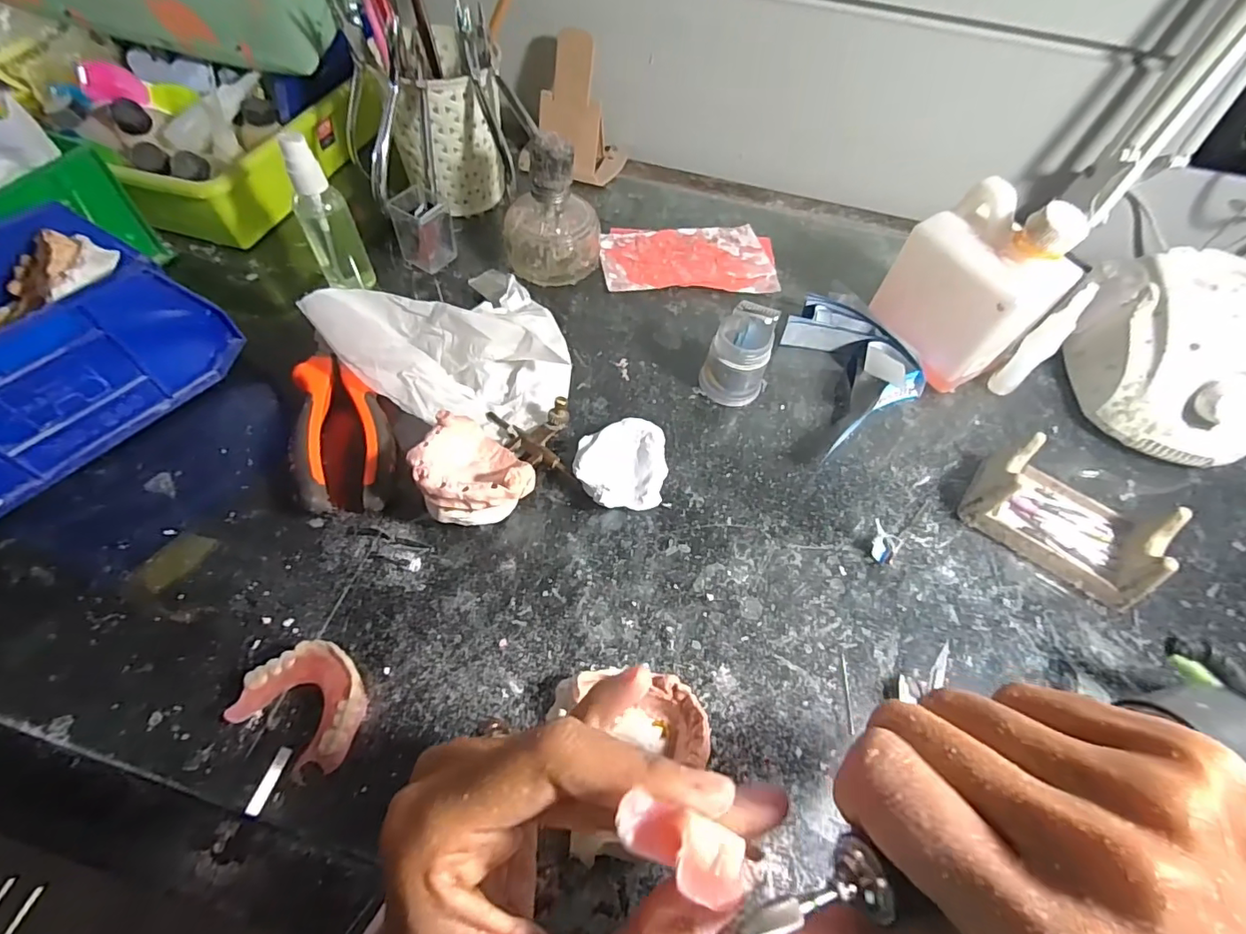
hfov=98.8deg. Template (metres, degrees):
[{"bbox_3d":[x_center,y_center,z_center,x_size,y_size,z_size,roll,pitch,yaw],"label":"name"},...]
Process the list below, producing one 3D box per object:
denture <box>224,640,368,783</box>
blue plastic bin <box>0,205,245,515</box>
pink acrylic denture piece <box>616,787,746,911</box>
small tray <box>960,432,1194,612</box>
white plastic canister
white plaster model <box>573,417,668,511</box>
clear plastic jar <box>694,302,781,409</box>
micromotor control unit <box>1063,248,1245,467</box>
[{"bbox_3d":[-0.148,0.112,0.253,0.059,0.019,0.047,30,60,14],"label":"denture"},{"bbox_3d":[-0.347,-0.071,0.317,0.105,0.087,0.166,34,61,16],"label":"blue plastic bin"},{"bbox_3d":[0.014,0.081,0.114,0.030,0.008,0.013,29,59,-3],"label":"pink acrylic denture piece"},{"bbox_3d":[0.272,0.027,0.326,0.096,0.044,0.064,37,62,18],"label":"small tray"},{"bbox_3d":[0.239,-0.124,0.371,0.062,0.126,0.084,-24,62,-18],"label":"white plastic canister"},{"bbox_3d":[-0.001,0.000,0.334,0.055,0.022,0.059,2,57,-3],"label":"white plaster model"},{"bbox_3d":[0.081,-0.080,0.362,0.044,0.073,0.041,20,58,8],"label":"clear plastic jar"},{"bbox_3d":[0.389,-0.075,0.376,0.093,0.085,0.131,5,57,-1],"label":"micromotor control unit"}]

